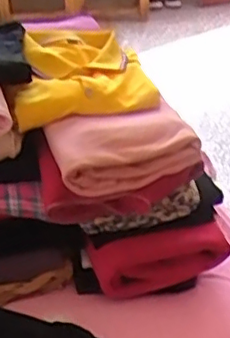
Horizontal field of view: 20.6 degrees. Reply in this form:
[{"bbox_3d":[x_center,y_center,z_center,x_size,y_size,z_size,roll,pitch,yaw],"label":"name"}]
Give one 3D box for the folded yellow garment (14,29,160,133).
[{"bbox_3d":[-0.052,-0.145,0.947,0.204,0.056,0.207,-7,33,-8],"label":"folded yellow garment"}]

